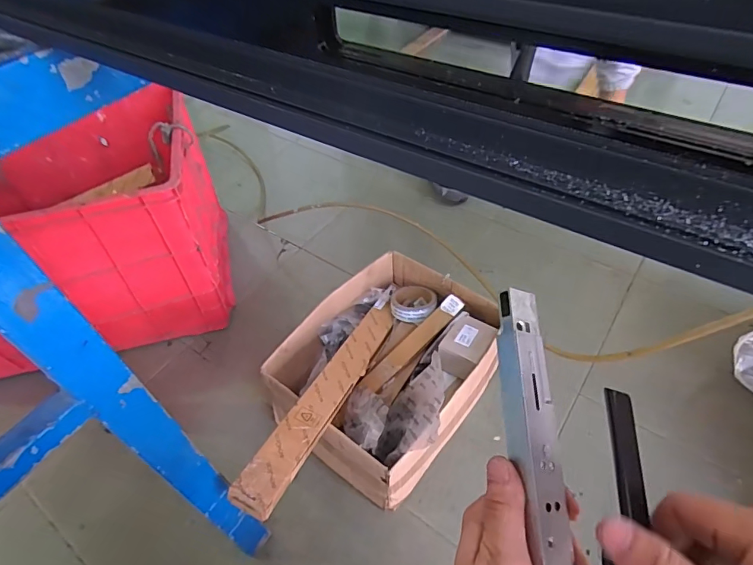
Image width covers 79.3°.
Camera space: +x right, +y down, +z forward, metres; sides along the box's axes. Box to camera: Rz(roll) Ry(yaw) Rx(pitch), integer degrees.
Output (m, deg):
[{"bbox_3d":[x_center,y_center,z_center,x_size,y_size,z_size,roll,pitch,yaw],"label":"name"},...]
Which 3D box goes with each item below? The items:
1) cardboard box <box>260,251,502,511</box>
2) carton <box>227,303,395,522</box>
[{"bbox_3d":[0.026,0.167,0.911,0.338,0.225,0.420,27,56,25],"label":"cardboard box"},{"bbox_3d":[-0.077,0.183,0.793,0.061,0.031,0.490,16,33,17],"label":"carton"}]

